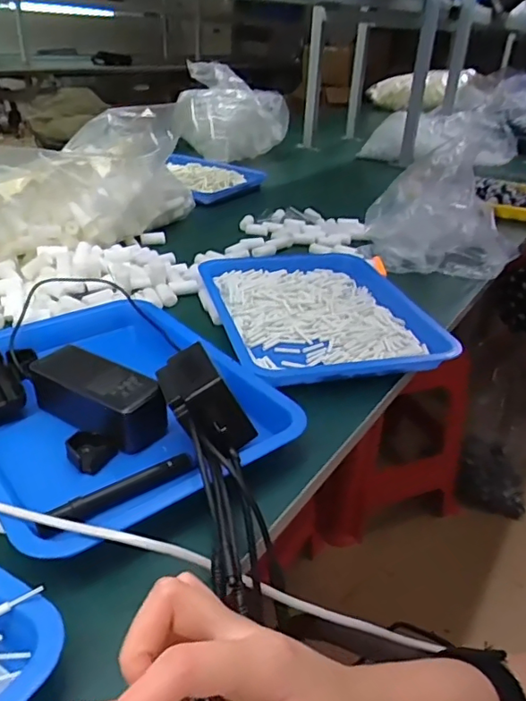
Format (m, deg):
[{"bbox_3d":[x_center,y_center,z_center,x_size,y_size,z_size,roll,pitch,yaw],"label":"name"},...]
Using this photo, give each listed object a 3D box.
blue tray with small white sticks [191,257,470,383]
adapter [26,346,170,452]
[{"bbox_3d":[0.065,-0.061,0.719,0.254,0.030,0.324,-5,32,-14],"label":"blue tray with small white sticks"},{"bbox_3d":[-0.155,0.040,0.508,0.135,0.039,0.058,22,35,27],"label":"adapter"}]

